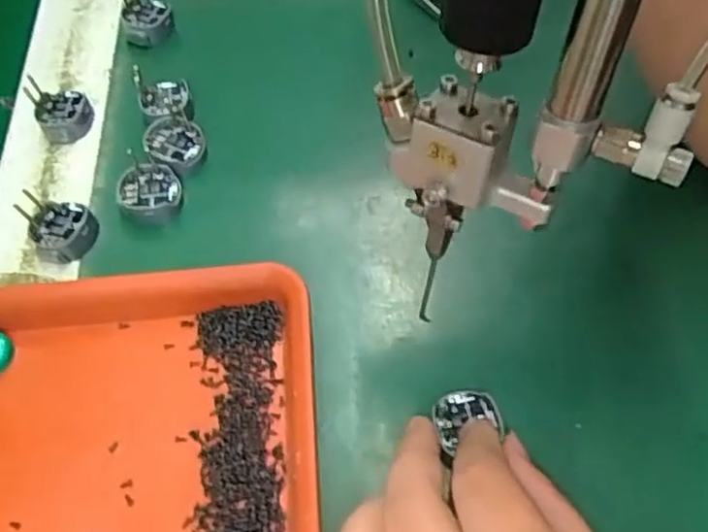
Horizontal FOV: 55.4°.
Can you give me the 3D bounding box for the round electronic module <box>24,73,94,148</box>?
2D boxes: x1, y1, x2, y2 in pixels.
[{"bbox_3d":[-0.146,-0.079,0.334,0.025,0.024,0.026,-2,61,3],"label":"round electronic module"}]

